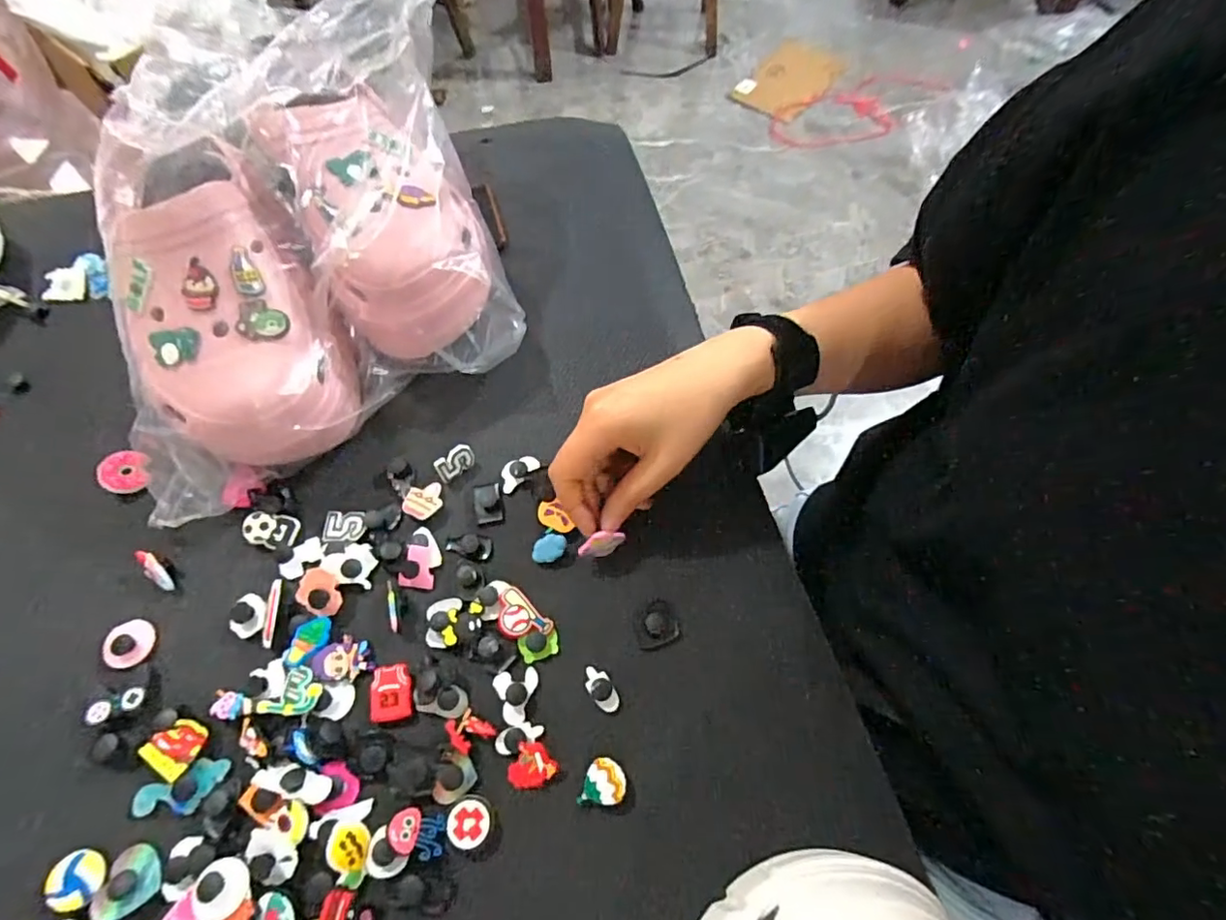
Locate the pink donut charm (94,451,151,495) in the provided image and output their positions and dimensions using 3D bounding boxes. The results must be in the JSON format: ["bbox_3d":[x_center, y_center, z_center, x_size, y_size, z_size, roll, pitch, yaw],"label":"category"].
[{"bbox_3d":[-0.317,0.007,0.361,0.026,0.004,0.028,-9,77,-27],"label":"pink donut charm"}]

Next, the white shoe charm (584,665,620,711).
[{"bbox_3d":[-0.007,0.129,0.314,0.013,0.009,0.026,-34,68,-16],"label":"white shoe charm"}]

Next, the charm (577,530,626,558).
[{"bbox_3d":[-0.008,0.050,0.340,0.024,0.019,0.010,9,28,-21],"label":"charm"}]

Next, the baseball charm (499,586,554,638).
[{"bbox_3d":[-0.055,0.093,0.327,0.036,0.006,0.023,37,68,17],"label":"baseball charm"}]

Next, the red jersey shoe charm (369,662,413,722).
[{"bbox_3d":[-0.123,0.129,0.308,0.023,0.005,0.028,-8,63,-4],"label":"red jersey shoe charm"}]

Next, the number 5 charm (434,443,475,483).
[{"bbox_3d":[-0.104,0.001,0.366,0.027,0.018,0.005,-40,40,-23],"label":"number 5 charm"}]

